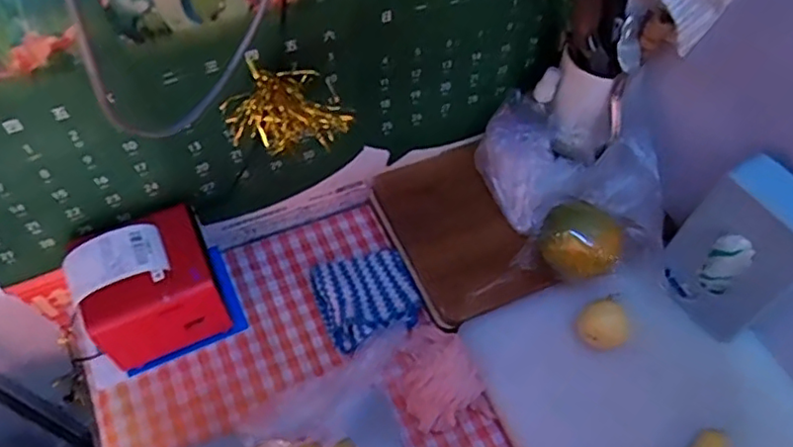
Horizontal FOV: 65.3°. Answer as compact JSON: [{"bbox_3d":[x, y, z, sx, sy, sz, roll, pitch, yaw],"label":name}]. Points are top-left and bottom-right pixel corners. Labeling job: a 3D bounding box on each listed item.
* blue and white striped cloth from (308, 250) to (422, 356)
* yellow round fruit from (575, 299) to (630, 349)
[{"bbox_3d":[-0.035,0.078,0.711,0.107,0.023,0.107,-19,61,-14],"label":"blue and white striped cloth"},{"bbox_3d":[0.219,0.114,0.665,0.051,0.042,0.050,1,58,-2],"label":"yellow round fruit"}]

